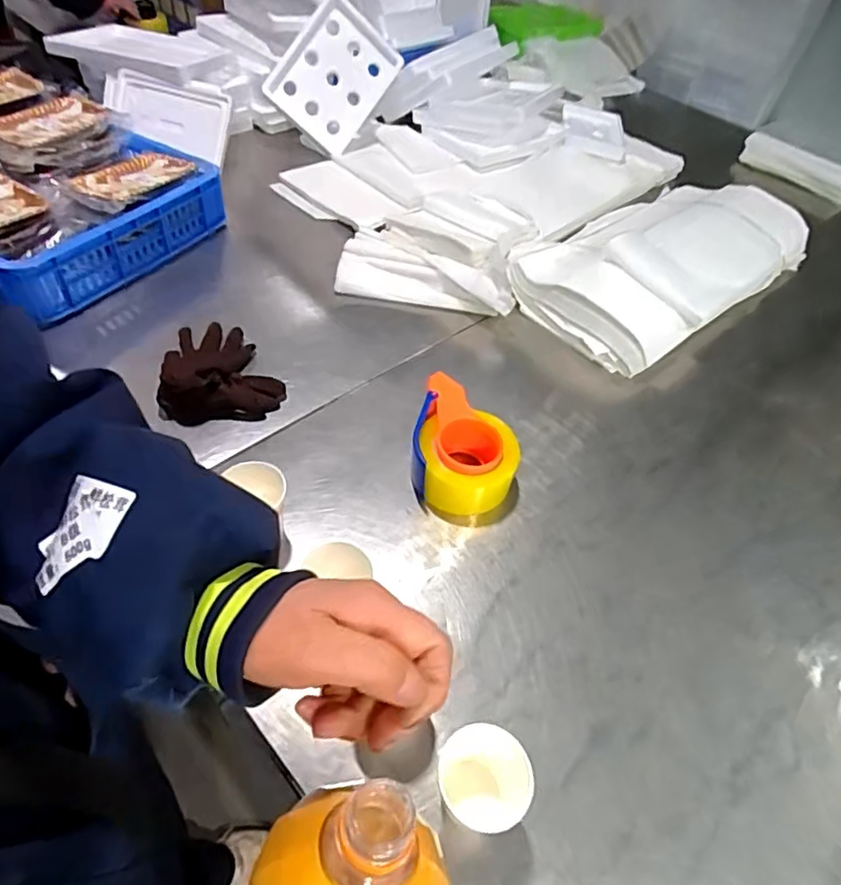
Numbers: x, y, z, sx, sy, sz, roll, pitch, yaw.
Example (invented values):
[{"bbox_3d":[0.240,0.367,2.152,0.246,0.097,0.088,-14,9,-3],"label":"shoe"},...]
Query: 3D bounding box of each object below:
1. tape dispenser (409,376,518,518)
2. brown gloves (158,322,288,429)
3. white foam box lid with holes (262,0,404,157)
[{"bbox_3d":[0.052,-0.001,0.730,0.122,0.073,0.170,3,49,-4],"label":"tape dispenser"},{"bbox_3d":[-0.288,-0.103,0.789,0.152,0.059,0.192,-25,57,-25],"label":"brown gloves"},{"bbox_3d":[-0.195,-0.831,1.328,0.281,0.219,0.055,-54,36,7],"label":"white foam box lid with holes"}]

